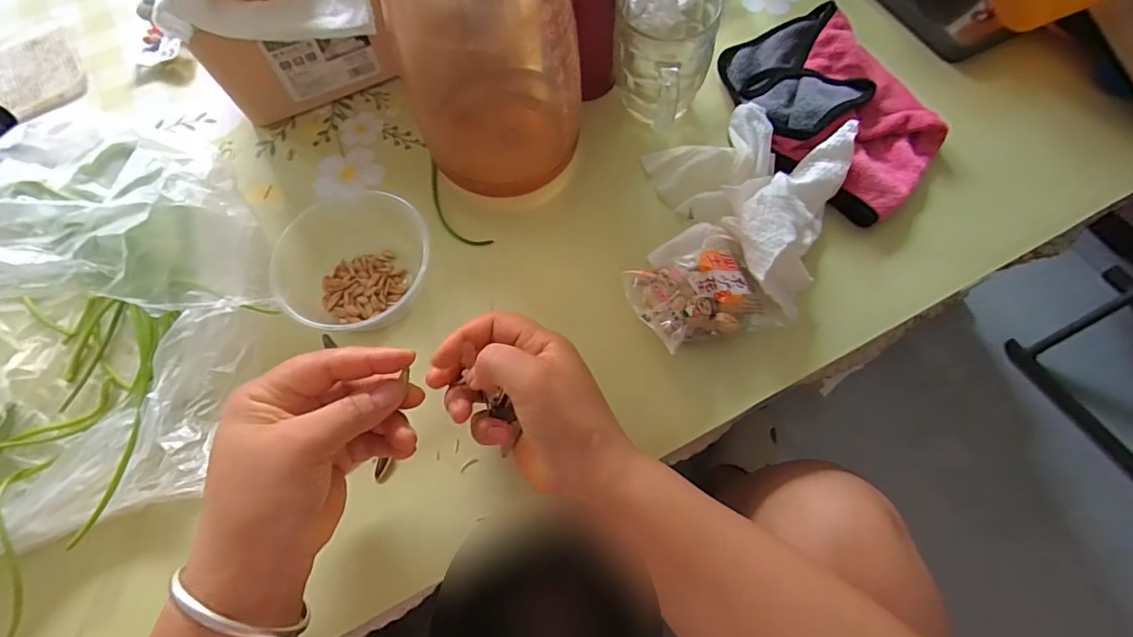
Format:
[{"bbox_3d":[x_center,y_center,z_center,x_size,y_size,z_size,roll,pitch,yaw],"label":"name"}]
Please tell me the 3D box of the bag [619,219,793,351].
[{"bbox_3d":[0.091,-0.022,0.370,0.088,0.030,0.091,-23,68,-7],"label":"bag"}]

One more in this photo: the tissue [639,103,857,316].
[{"bbox_3d":[0.153,-0.100,0.392,0.128,0.043,0.165,-31,69,-10],"label":"tissue"}]

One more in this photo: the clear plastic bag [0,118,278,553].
[{"bbox_3d":[-0.358,-0.007,0.344,0.291,0.106,0.313,10,68,7],"label":"clear plastic bag"}]

